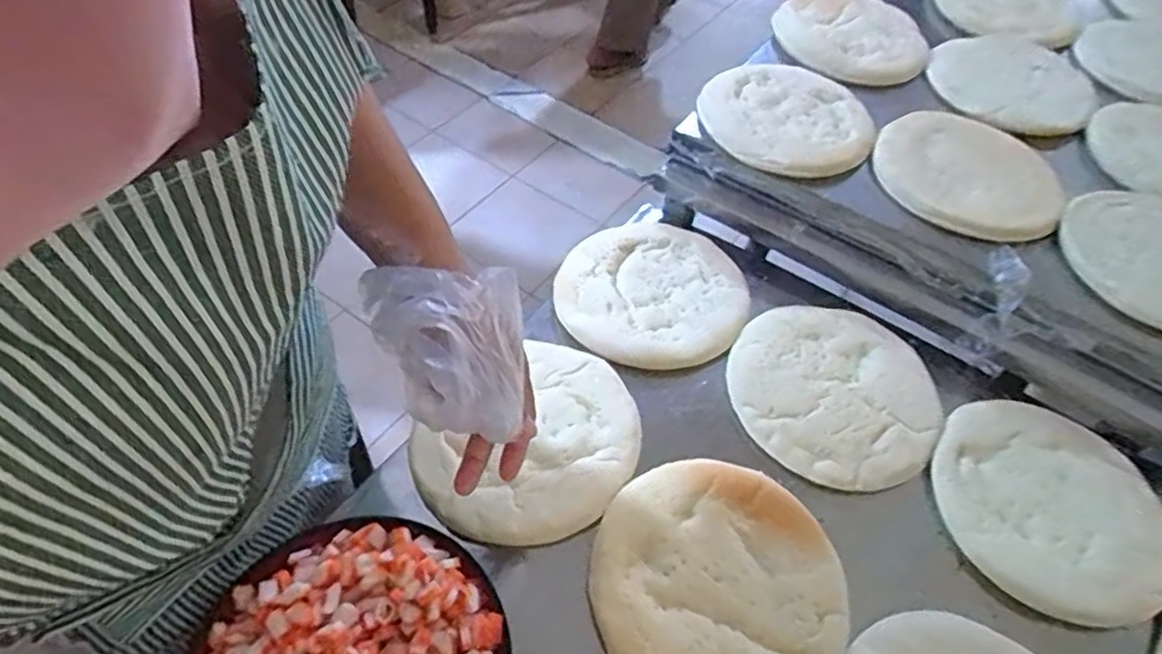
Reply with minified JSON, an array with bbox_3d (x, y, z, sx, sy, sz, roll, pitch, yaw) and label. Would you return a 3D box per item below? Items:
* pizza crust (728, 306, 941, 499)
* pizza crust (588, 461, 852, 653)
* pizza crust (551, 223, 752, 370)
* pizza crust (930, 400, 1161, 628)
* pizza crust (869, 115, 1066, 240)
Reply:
[{"bbox_3d":[0.240,0.055,0.649,0.191,0.008,0.189,2,52,-2],"label":"pizza crust"},{"bbox_3d":[0.107,0.198,0.532,0.192,0.015,0.195,2,52,-2],"label":"pizza crust"},{"bbox_3d":[0.073,-0.039,0.723,0.193,0.021,0.190,2,52,-2],"label":"pizza crust"},{"bbox_3d":[0.407,0.145,0.589,0.189,0.012,0.188,2,52,-2],"label":"pizza crust"},{"bbox_3d":[0.420,-0.182,0.757,0.187,0.032,0.198,17,53,10],"label":"pizza crust"}]

